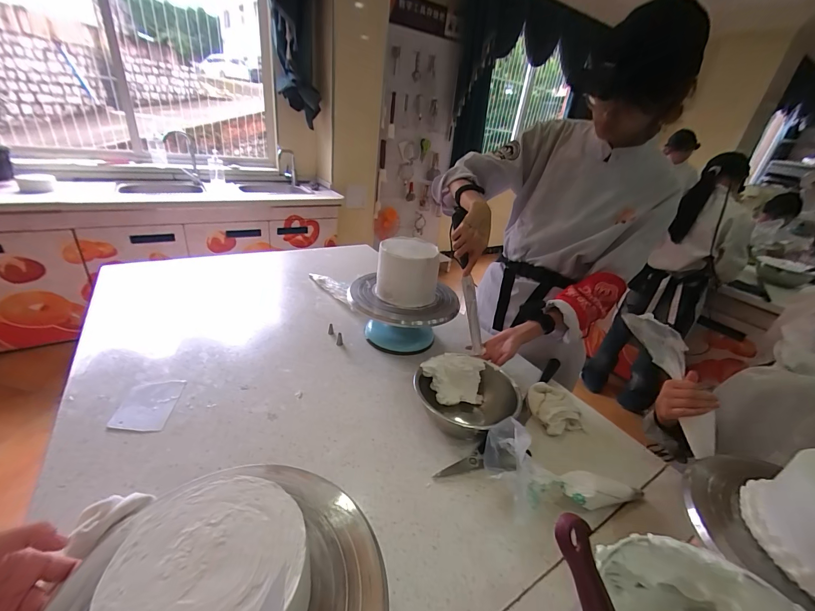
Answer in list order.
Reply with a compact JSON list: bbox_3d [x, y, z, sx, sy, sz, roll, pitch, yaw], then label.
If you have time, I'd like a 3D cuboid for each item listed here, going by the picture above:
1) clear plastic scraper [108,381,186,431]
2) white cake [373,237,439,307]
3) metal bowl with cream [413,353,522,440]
[{"bbox_3d":[-0.490,0.188,0.651,0.089,0.007,0.123,4,29,-16],"label":"clear plastic scraper"},{"bbox_3d":[0.000,-0.086,0.877,0.145,0.129,0.135,7,28,0],"label":"white cake"},{"bbox_3d":[0.125,0.197,0.723,0.192,0.115,0.207,-20,38,-40],"label":"metal bowl with cream"}]

